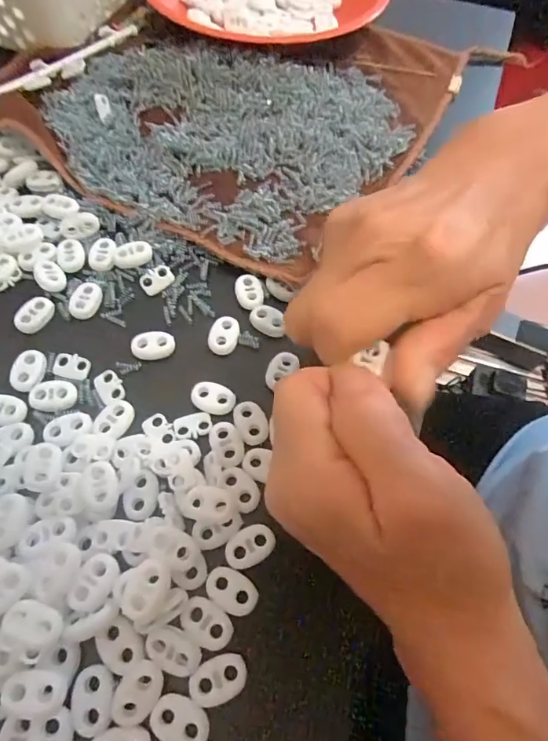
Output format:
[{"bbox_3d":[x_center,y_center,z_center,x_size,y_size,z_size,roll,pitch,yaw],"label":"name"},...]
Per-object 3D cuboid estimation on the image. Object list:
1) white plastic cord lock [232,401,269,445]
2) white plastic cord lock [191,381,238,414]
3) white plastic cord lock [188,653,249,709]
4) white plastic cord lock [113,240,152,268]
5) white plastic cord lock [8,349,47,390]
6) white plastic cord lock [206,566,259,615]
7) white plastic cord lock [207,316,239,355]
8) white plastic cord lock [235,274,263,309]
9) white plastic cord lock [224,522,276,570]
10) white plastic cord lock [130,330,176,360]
[{"bbox_3d":[-0.011,0.025,0.227,0.015,0.004,0.022,-18,65,-12],"label":"white plastic cord lock"},{"bbox_3d":[-0.031,0.014,0.234,0.022,0.004,0.014,11,63,3],"label":"white plastic cord lock"},{"bbox_3d":[-0.021,0.119,0.178,0.022,0.004,0.015,-19,65,-12],"label":"white plastic cord lock"},{"bbox_3d":[-0.083,-0.068,0.271,0.022,0.007,0.014,-7,63,-7],"label":"white plastic cord lock"},{"bbox_3d":[-0.127,0.000,0.239,0.016,0.004,0.022,7,63,0],"label":"white plastic cord lock"},{"bbox_3d":[-0.018,0.092,0.194,0.022,0.004,0.015,29,65,11],"label":"white plastic cord lock"},{"bbox_3d":[-0.027,-0.019,0.252,0.016,0.004,0.021,11,63,3],"label":"white plastic cord lock"},{"bbox_3d":[-0.014,-0.046,0.263,0.016,0.004,0.022,-1,63,-4],"label":"white plastic cord lock"},{"bbox_3d":[-0.010,0.076,0.201,0.022,0.004,0.016,-32,69,-18],"label":"white plastic cord lock"},{"bbox_3d":[-0.065,-0.013,0.248,0.022,0.005,0.014,1,63,-3],"label":"white plastic cord lock"}]

